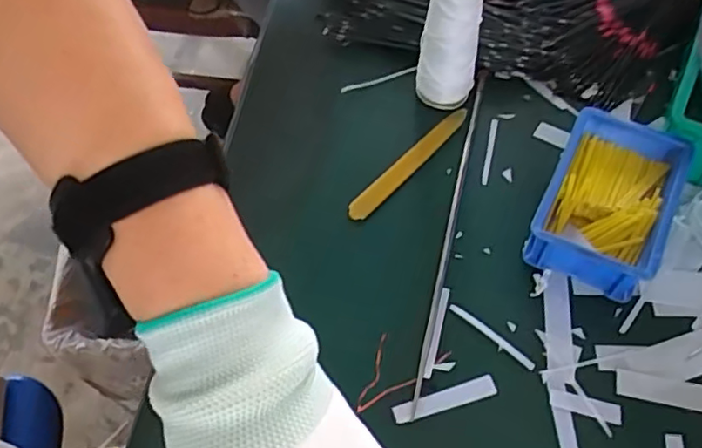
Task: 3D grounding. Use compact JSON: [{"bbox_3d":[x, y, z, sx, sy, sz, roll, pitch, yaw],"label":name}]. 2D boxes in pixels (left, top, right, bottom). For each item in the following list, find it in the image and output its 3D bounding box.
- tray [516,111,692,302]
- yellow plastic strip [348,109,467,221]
[{"bbox_3d":[0.215,-0.019,0.520,0.099,0.051,0.146,24,63,16],"label":"tray"},{"bbox_3d":[0.056,-0.060,0.587,0.018,0.004,0.161,38,68,22],"label":"yellow plastic strip"}]

